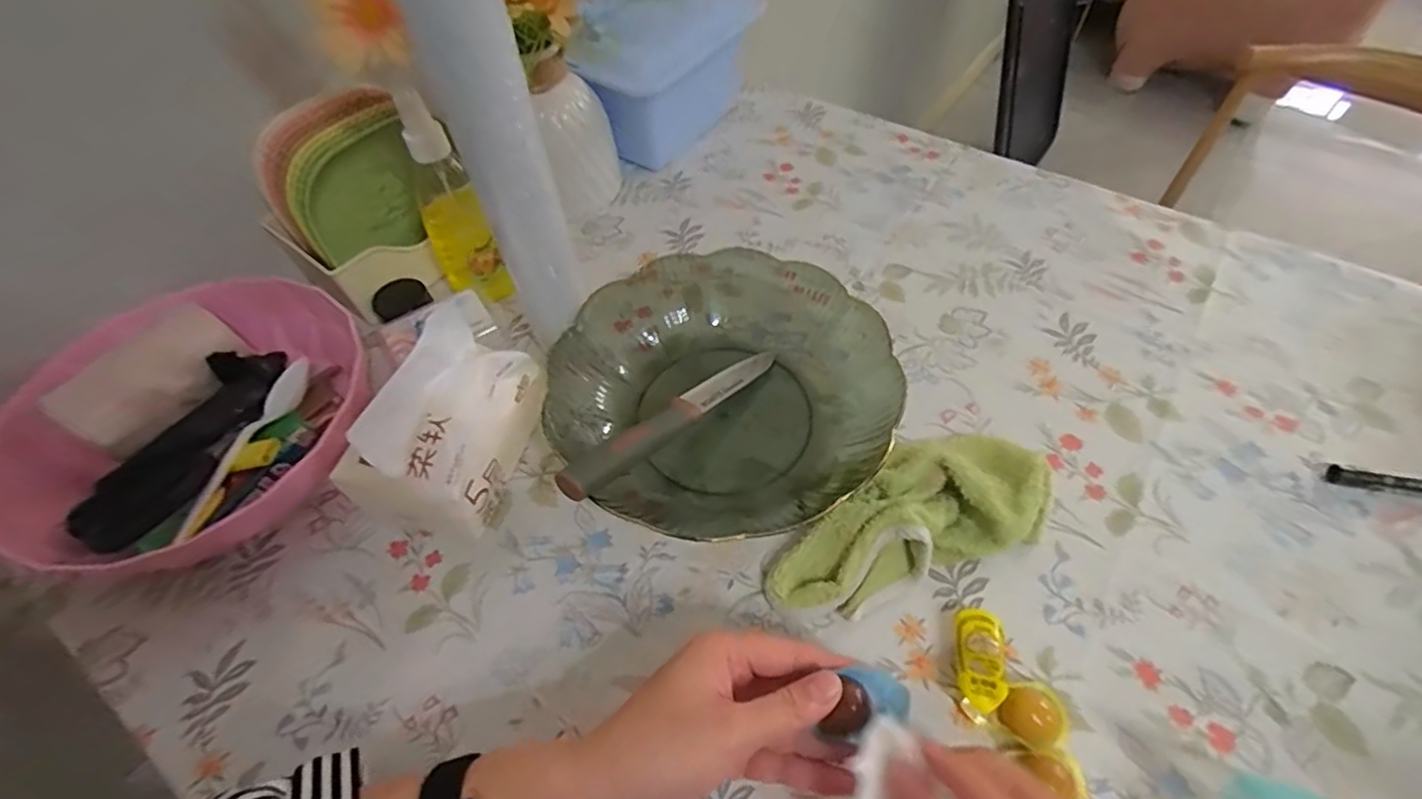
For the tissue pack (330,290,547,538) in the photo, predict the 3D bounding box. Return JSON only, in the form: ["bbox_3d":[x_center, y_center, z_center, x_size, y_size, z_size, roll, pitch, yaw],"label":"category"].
[{"bbox_3d":[-0.179,0.012,0.416,0.088,0.106,0.129,11,56,11],"label":"tissue pack"}]

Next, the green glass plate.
[{"bbox_3d":[0.007,-0.015,0.455,0.236,0.059,0.221,-2,55,2],"label":"green glass plate"}]

